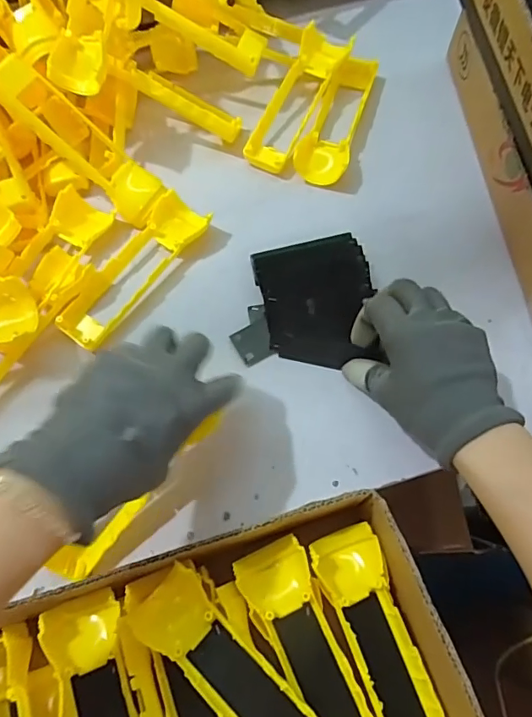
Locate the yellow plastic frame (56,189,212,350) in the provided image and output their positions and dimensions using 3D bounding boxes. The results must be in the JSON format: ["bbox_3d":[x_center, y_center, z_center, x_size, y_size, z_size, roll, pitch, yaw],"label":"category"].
[{"bbox_3d":[-0.114,-0.077,0.426,0.051,0.025,0.158,34,74,13],"label":"yellow plastic frame"}]

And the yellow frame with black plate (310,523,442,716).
[{"bbox_3d":[0.083,0.206,0.327,0.046,0.027,0.171,-19,70,-5],"label":"yellow frame with black plate"}]

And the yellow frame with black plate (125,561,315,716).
[{"bbox_3d":[-0.018,0.212,0.316,0.161,0.022,0.046,37,75,14],"label":"yellow frame with black plate"}]

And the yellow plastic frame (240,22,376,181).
[{"bbox_3d":[0.049,-0.257,0.485,0.097,0.042,0.159,15,70,8],"label":"yellow plastic frame"}]

